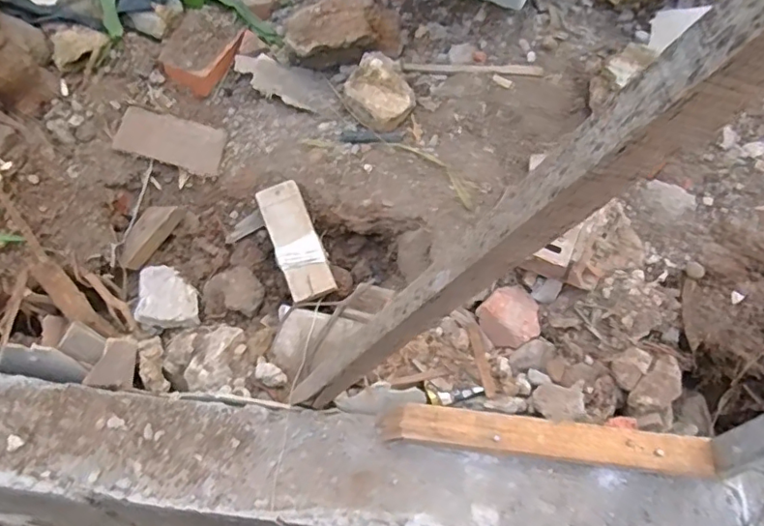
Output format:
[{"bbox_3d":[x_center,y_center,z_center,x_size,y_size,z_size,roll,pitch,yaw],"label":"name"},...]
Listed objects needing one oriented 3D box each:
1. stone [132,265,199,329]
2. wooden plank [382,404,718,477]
[{"bbox_3d":[-0.311,0.047,0.808,0.087,0.028,0.091,-3,60,1],"label":"stone"},{"bbox_3d":[0.176,0.205,0.645,0.349,0.038,0.050,5,61,6],"label":"wooden plank"}]

